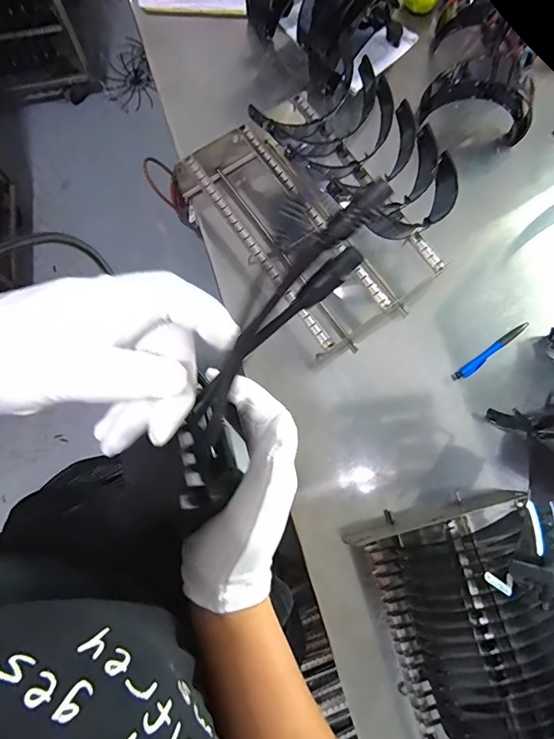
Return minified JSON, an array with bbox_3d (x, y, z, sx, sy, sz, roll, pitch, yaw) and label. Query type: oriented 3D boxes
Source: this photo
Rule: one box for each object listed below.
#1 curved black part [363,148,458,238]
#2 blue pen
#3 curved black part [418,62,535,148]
[{"bbox_3d":[0.176,-0.199,0.528,0.131,0.033,0.056,-41,82,-9],"label":"curved black part"},{"bbox_3d":[0.283,-0.025,0.563,0.128,0.013,0.014,-34,81,-8],"label":"blue pen"},{"bbox_3d":[0.290,-0.384,0.609,0.152,0.082,0.055,14,78,2],"label":"curved black part"}]

